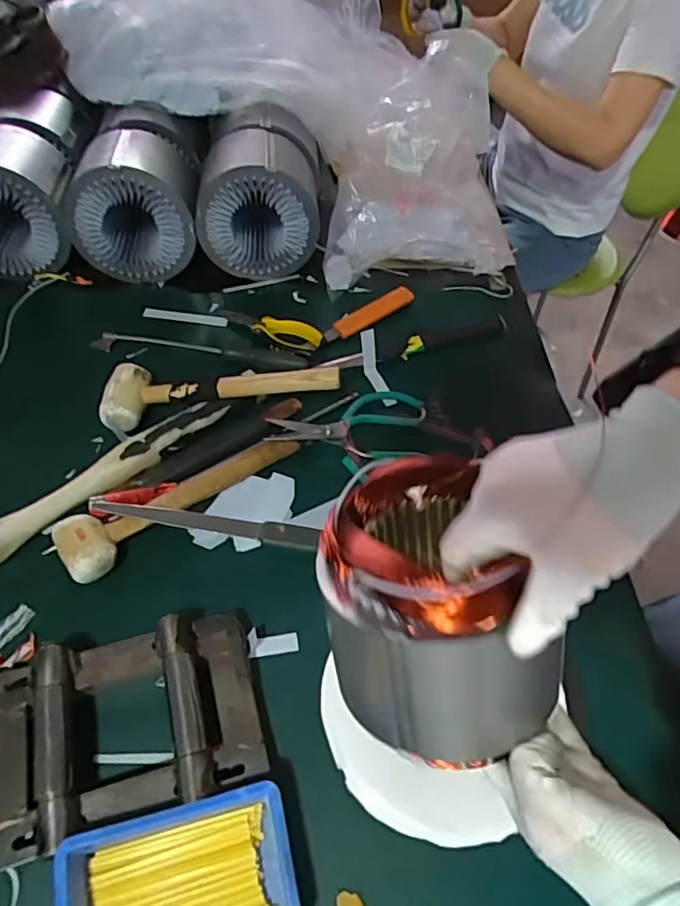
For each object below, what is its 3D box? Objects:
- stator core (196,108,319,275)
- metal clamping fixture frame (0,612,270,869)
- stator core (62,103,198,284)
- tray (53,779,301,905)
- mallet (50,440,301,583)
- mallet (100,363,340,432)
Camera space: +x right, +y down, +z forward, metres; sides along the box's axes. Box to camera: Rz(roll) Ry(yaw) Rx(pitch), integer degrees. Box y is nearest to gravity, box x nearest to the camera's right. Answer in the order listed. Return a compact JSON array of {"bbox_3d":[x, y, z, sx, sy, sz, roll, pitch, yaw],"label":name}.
[{"bbox_3d":[-0.106,-0.377,0.811,0.141,0.140,0.216,5,55,-1],"label":"stator core"},{"bbox_3d":[-0.165,0.207,0.440,0.198,0.053,0.134,-12,57,-13],"label":"metal clamping fixture frame"},{"bbox_3d":[-0.274,-0.360,0.786,0.156,0.138,0.193,-2,55,-6],"label":"stator core"},{"bbox_3d":[-0.105,0.294,0.382,0.148,0.054,0.097,-10,56,-11],"label":"tray"},{"bbox_3d":[-0.147,0.040,0.563,0.249,0.044,0.059,-30,62,-23],"label":"mallet"},{"bbox_3d":[-0.129,-0.074,0.628,0.253,0.065,0.077,-4,55,-7],"label":"mallet"}]

